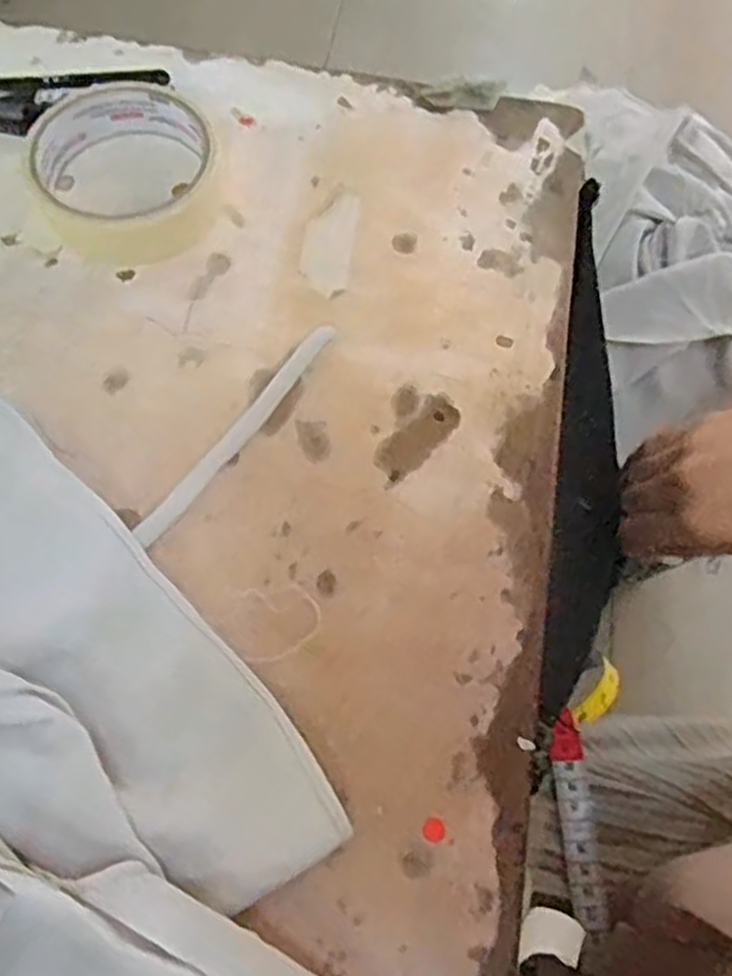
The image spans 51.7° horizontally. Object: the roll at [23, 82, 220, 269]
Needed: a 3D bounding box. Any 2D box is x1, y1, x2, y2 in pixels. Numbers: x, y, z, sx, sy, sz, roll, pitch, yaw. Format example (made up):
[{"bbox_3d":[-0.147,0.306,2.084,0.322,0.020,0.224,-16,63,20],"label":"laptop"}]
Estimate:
[{"bbox_3d":[-0.113,-0.149,0.356,0.085,0.027,0.089,1,66,-2],"label":"roll"}]

